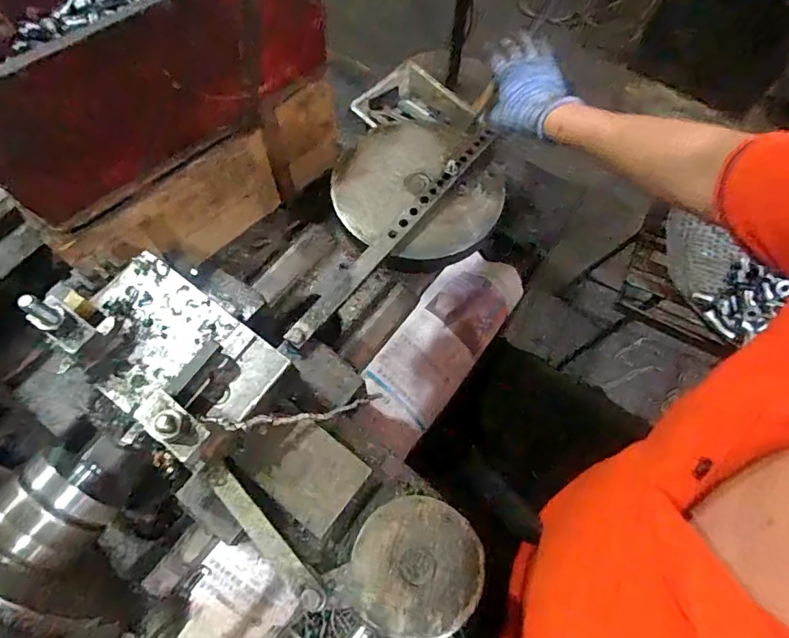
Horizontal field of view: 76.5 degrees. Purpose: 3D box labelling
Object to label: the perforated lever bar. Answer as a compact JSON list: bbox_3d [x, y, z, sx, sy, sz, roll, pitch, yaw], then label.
[{"bbox_3d":[0.005,-0.095,0.523,0.022,0.019,0.328,37,71,15],"label":"perforated lever bar"}]

